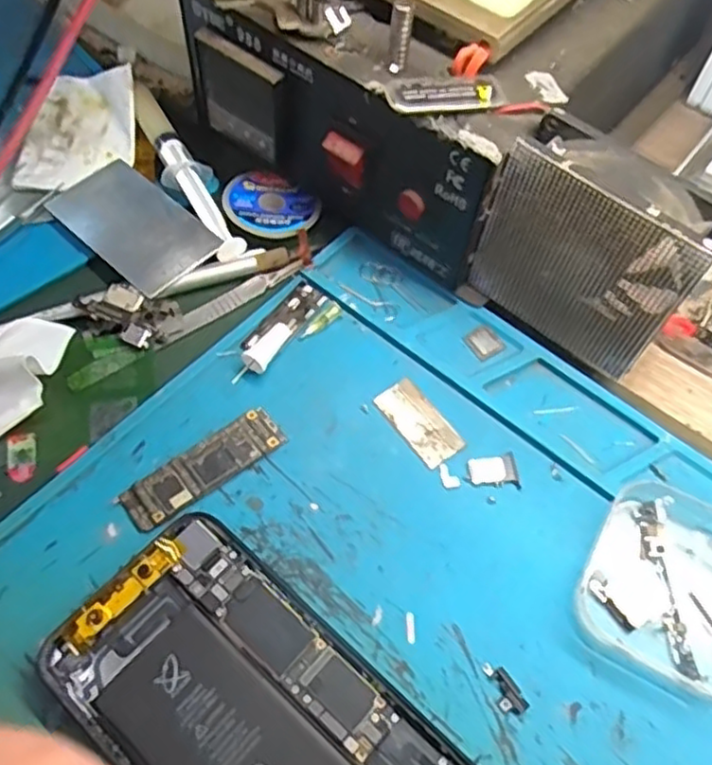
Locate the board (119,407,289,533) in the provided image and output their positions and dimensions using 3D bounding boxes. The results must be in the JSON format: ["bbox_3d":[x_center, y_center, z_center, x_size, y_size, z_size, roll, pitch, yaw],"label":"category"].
[{"bbox_3d":[-0.058,0.032,0.270,0.064,0.004,0.019,-33,66,-19],"label":"board"}]

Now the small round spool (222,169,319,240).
[{"bbox_3d":[-0.040,-0.084,0.333,0.043,0.010,0.037,-1,60,-3],"label":"small round spool"}]

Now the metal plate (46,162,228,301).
[{"bbox_3d":[-0.103,-0.072,0.326,0.076,0.006,0.044,39,65,19],"label":"metal plate"}]

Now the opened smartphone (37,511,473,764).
[{"bbox_3d":[-0.027,0.113,0.224,0.147,0.008,0.074,39,65,19],"label":"opened smartphone"}]

